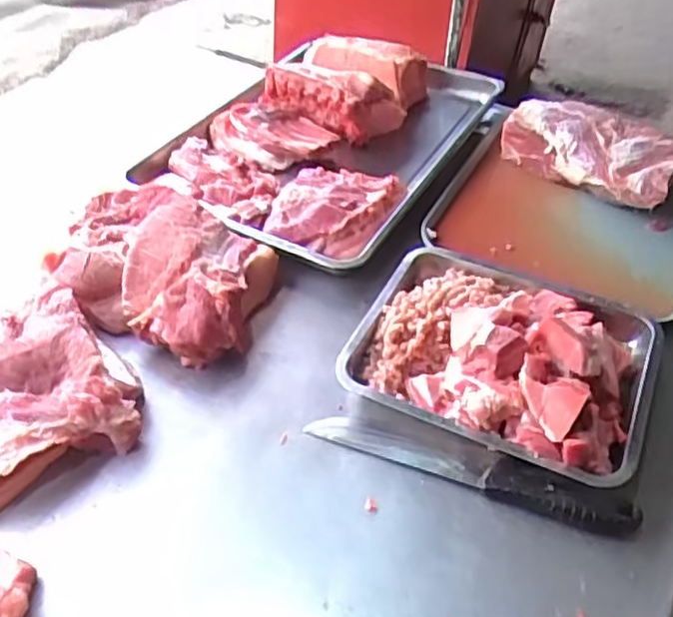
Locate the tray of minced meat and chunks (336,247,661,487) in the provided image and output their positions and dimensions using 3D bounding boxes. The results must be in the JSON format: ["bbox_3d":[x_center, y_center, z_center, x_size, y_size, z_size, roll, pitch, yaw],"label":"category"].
[{"bbox_3d":[0.182,0.037,0.742,0.297,0.096,0.246,21,45,17],"label":"tray of minced meat and chunks"}]

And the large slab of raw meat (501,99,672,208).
[{"bbox_3d":[0.386,-0.234,1.026,0.251,0.074,0.140,31,49,26],"label":"large slab of raw meat"}]

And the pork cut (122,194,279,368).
[{"bbox_3d":[-0.164,-0.033,0.810,0.152,0.086,0.200,11,43,7],"label":"pork cut"}]

